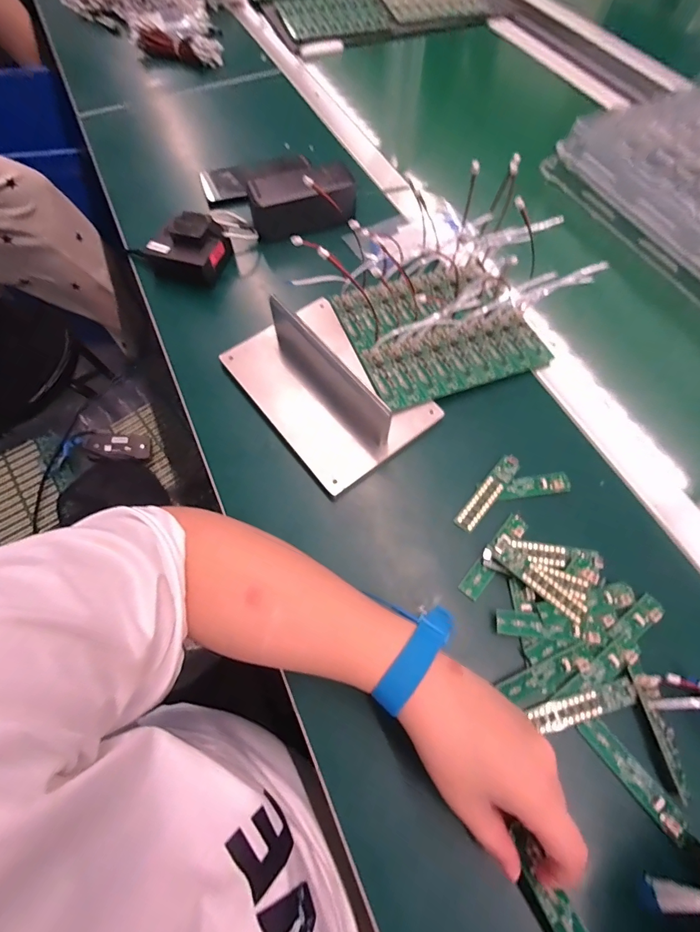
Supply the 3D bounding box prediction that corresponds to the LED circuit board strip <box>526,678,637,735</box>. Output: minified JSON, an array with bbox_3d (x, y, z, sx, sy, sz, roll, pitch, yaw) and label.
[{"bbox_3d":[0.171,0.176,0.293,0.078,0.005,0.017,-17,63,-3],"label":"LED circuit board strip"}]

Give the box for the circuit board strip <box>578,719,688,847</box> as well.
[{"bbox_3d":[0.197,0.215,0.277,0.017,0.006,0.079,-31,65,-17],"label":"circuit board strip"}]

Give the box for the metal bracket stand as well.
[{"bbox_3d":[-0.025,-0.090,0.385,0.132,0.054,0.199,-36,71,-16],"label":"metal bracket stand"}]

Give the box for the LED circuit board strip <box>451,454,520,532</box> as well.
[{"bbox_3d":[0.126,0.024,0.364,0.018,0.007,0.084,38,70,15],"label":"LED circuit board strip"}]

